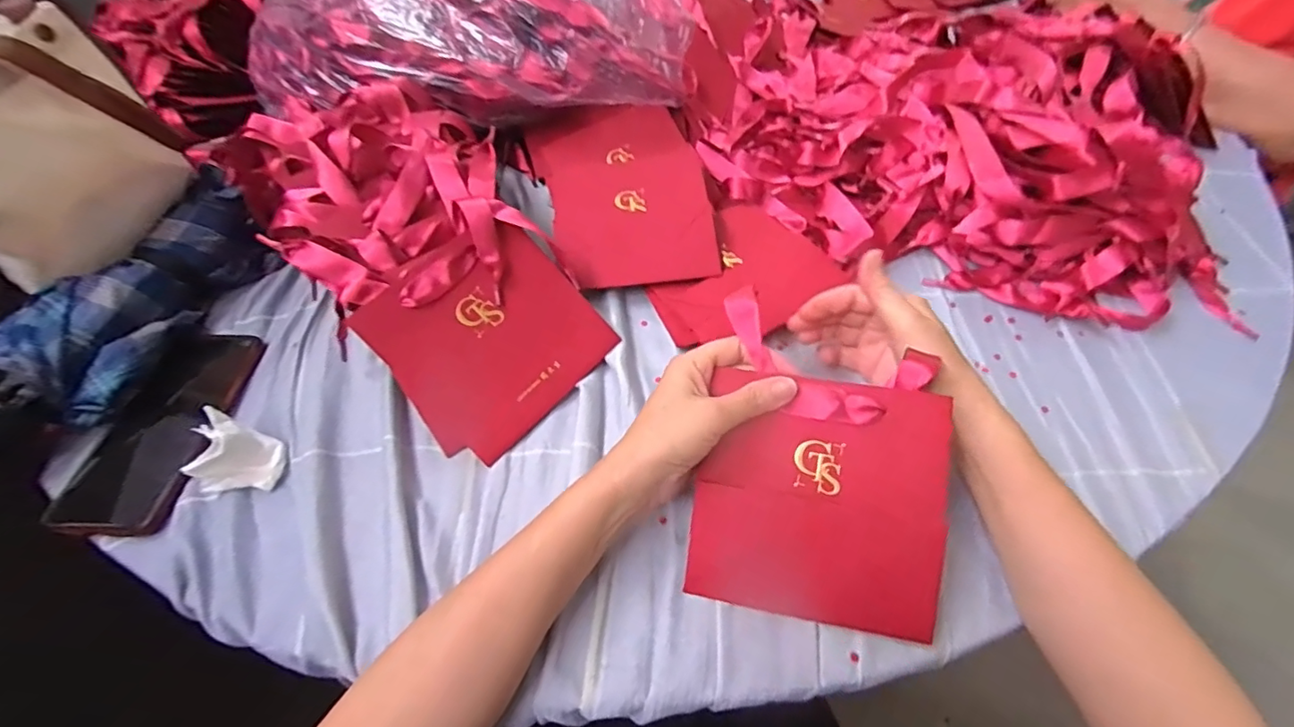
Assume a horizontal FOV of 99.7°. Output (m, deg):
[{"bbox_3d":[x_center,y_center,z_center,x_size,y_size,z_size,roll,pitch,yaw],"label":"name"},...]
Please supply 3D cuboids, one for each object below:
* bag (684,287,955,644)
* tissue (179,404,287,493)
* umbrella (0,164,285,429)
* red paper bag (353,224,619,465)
[{"bbox_3d":[0.104,0.059,0.322,0.136,0.007,0.176,9,83,13],"label":"bag"},{"bbox_3d":[-0.284,0.063,0.372,0.055,0.038,0.045,16,55,13],"label":"tissue"},{"bbox_3d":[-0.411,-0.051,0.442,0.084,0.058,0.255,11,54,9],"label":"umbrella"},{"bbox_3d":[-0.116,-0.019,0.410,0.149,0.017,0.137,-42,98,-17],"label":"red paper bag"}]

